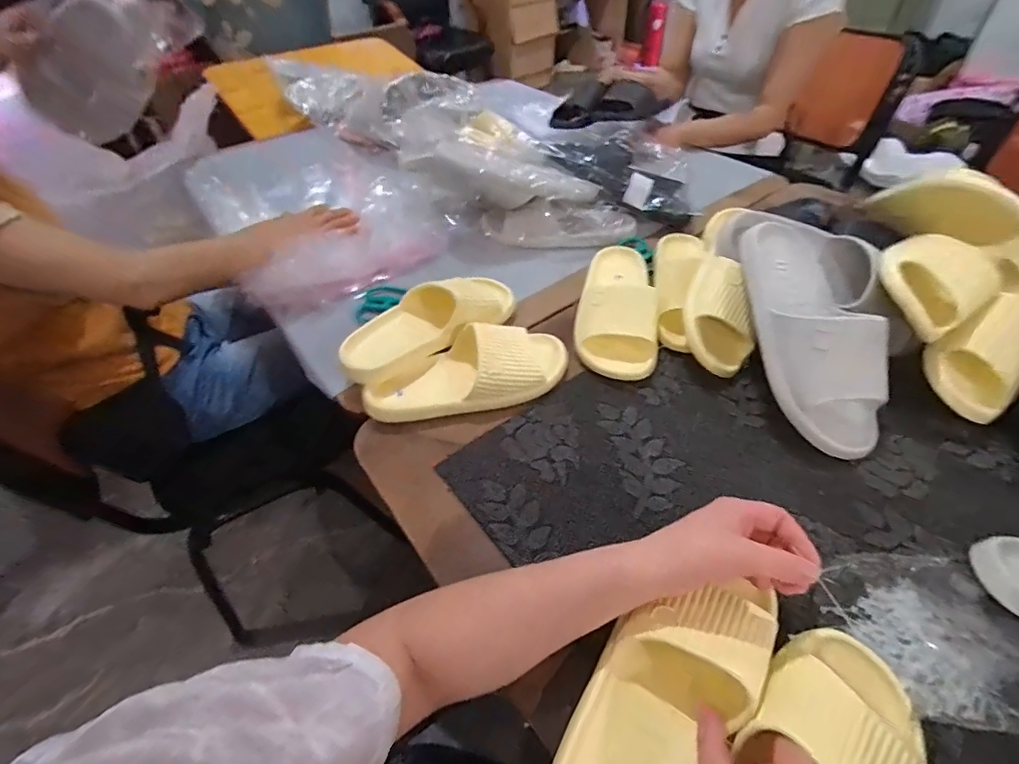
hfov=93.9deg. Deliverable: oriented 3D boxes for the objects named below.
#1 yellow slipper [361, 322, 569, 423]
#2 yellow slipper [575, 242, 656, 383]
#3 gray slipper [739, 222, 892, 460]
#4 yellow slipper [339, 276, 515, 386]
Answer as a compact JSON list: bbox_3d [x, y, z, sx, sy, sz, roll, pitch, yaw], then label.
[{"bbox_3d":[-0.052,-0.017,0.576,0.242,0.062,0.094,-8,47,-4],"label":"yellow slipper"},{"bbox_3d":[0.143,-0.113,0.643,0.102,0.064,0.233,3,48,7],"label":"yellow slipper"},{"bbox_3d":[0.340,-0.061,0.524,0.114,0.064,0.274,-10,72,-2],"label":"gray slipper"},{"bbox_3d":[-0.101,-0.080,0.624,0.244,0.074,0.083,-27,51,-20],"label":"yellow slipper"}]

